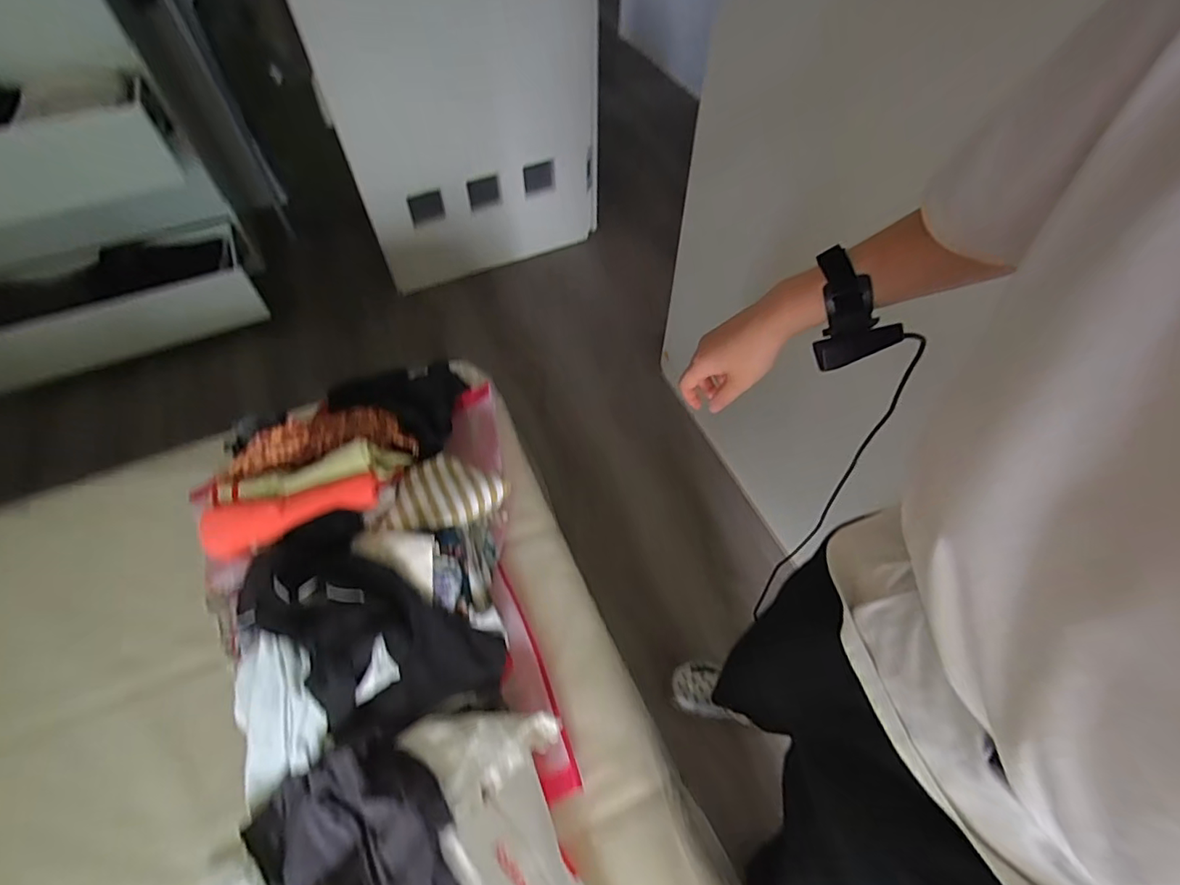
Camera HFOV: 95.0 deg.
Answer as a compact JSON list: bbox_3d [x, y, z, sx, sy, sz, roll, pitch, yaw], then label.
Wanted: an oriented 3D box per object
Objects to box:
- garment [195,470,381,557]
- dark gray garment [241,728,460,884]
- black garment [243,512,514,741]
[{"bbox_3d":[-0.432,0.100,0.777,0.254,0.064,0.067,-10,56,-6],"label":"garment"},{"bbox_3d":[-0.285,0.489,0.642,0.249,0.112,0.229,-21,58,-13],"label":"dark gray garment"},{"bbox_3d":[-0.312,0.249,0.734,0.362,0.140,0.203,31,61,20],"label":"black garment"}]

